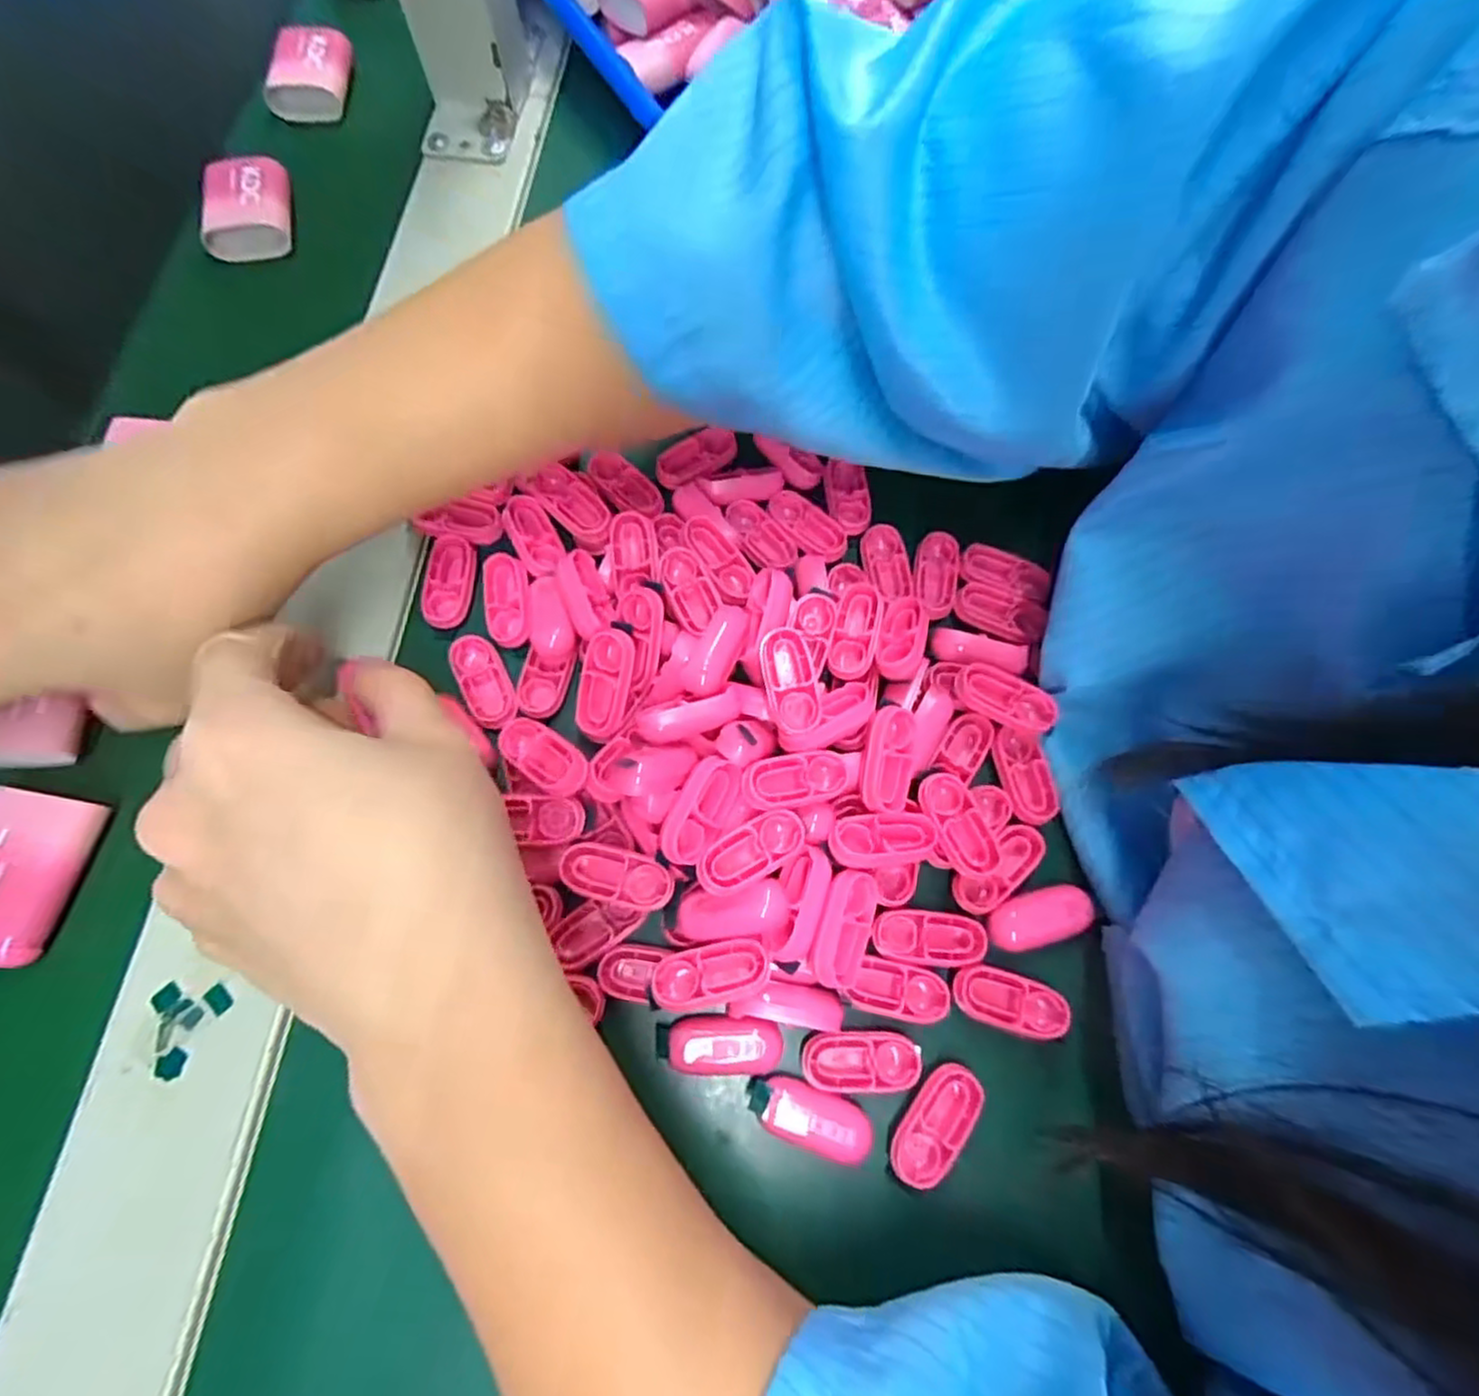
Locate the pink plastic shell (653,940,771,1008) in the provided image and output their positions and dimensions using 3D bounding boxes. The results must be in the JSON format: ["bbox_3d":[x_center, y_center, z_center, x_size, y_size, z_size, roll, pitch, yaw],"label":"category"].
[{"bbox_3d":[-0.008,0.079,0.203,0.033,0.010,0.015,-11,73,-5],"label":"pink plastic shell"}]

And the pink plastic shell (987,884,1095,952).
[{"bbox_3d":[0.095,0.069,0.221,0.032,0.006,0.015,-15,73,-6],"label":"pink plastic shell"}]

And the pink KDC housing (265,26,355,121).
[{"bbox_3d":[-0.208,-0.305,0.343,0.033,0.019,0.040,6,72,1],"label":"pink KDC housing"}]

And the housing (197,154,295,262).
[{"bbox_3d":[-0.217,-0.217,0.312,0.036,0.014,0.045,-7,72,-3],"label":"housing"}]

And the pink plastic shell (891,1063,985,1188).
[{"bbox_3d":[0.056,0.122,0.201,0.014,0.008,0.034,40,75,11],"label":"pink plastic shell"}]

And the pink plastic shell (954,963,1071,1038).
[{"bbox_3d":[0.082,0.092,0.213,0.034,0.004,0.016,16,72,4],"label":"pink plastic shell"}]

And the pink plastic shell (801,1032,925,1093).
[{"bbox_3d":[0.036,0.107,0.209,0.034,0.009,0.015,-2,72,-2],"label":"pink plastic shell"}]

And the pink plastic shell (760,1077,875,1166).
[{"bbox_3d":[0.022,0.119,0.199,0.031,0.006,0.015,18,72,5],"label":"pink plastic shell"}]

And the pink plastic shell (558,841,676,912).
[{"bbox_3d":[-0.036,0.053,0.211,0.033,0.004,0.016,14,72,3],"label":"pink plastic shell"}]

